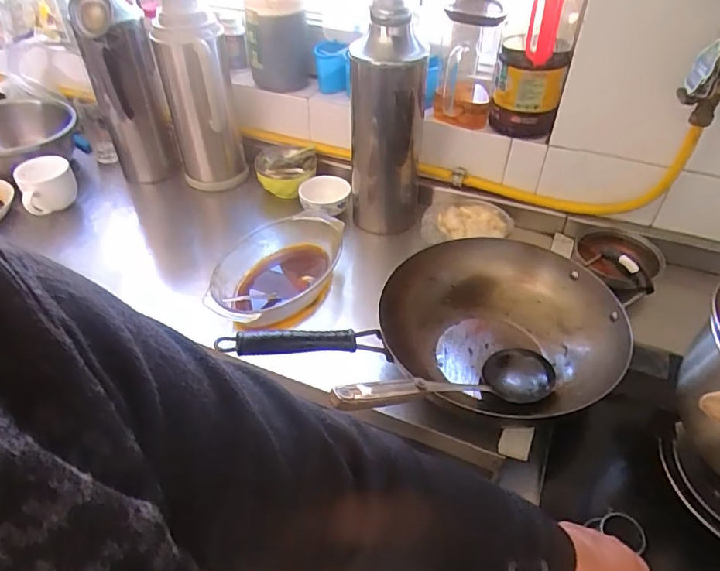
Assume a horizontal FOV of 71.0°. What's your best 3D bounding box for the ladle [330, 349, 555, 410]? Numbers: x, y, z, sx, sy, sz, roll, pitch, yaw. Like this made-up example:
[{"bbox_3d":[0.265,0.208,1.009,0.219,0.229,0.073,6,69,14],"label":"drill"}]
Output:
[{"bbox_3d":[0.112,0.109,0.602,0.325,0.052,0.087,6,34,-37],"label":"ladle"}]

